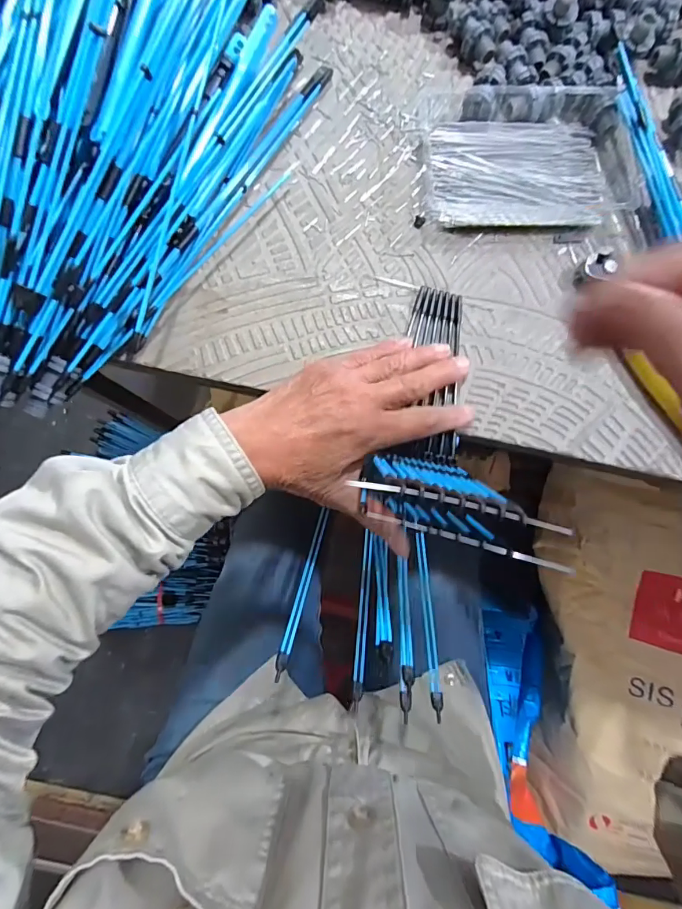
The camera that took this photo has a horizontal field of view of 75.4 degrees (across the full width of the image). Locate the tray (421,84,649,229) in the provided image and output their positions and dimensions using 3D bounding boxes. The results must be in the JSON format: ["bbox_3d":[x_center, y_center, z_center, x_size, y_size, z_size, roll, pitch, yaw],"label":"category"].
[{"bbox_3d":[0.144,-0.221,0.326,0.159,0.021,0.103,1,82,-2],"label":"tray"}]

